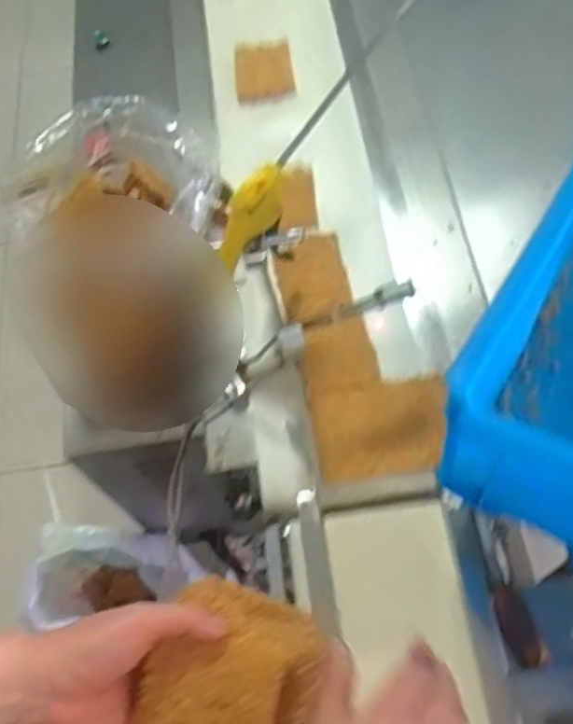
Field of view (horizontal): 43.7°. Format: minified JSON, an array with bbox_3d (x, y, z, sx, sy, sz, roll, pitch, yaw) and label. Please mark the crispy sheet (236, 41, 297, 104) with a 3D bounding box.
[{"bbox_3d":[-0.028,-0.363,0.890,0.070,0.009,0.094,-8,62,2],"label":"crispy sheet"}]

